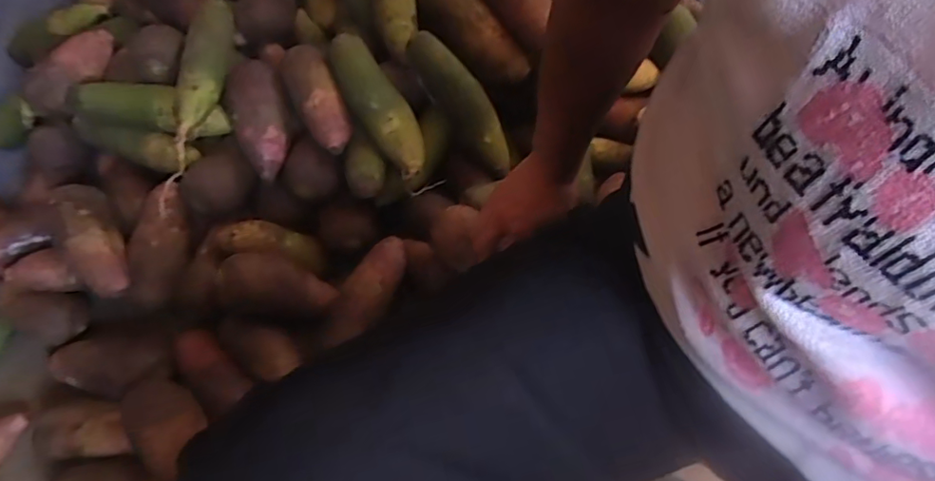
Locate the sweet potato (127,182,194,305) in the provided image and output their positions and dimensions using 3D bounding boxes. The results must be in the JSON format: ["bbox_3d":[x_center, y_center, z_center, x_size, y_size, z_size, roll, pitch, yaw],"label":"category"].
[{"bbox_3d":[-0.399,0.003,0.722,0.062,0.052,0.154,8,87,7],"label":"sweet potato"}]

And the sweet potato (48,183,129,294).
[{"bbox_3d":[-0.467,-0.002,0.684,0.057,0.053,0.157,-26,79,-9],"label":"sweet potato"}]

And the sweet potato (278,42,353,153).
[{"bbox_3d":[-0.195,-0.187,0.712,0.061,0.044,0.151,-24,65,-8],"label":"sweet potato"}]

